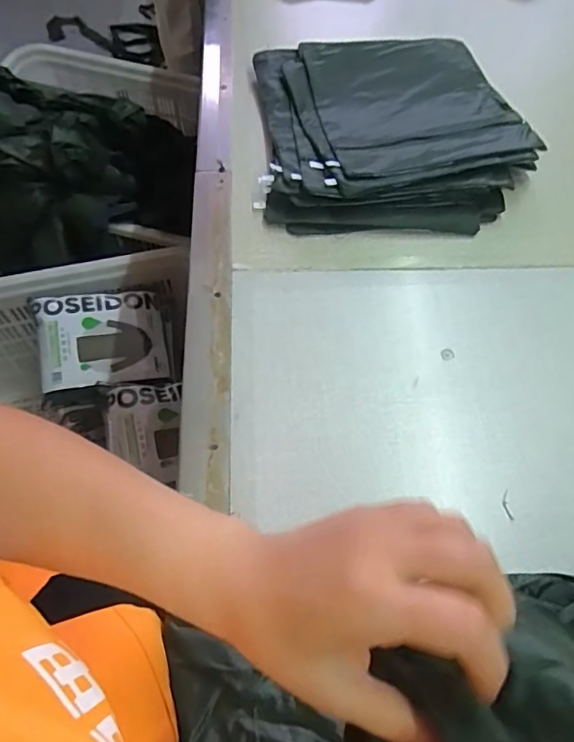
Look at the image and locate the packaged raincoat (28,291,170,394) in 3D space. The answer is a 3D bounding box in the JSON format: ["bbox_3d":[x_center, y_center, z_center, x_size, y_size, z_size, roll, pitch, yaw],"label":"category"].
[{"bbox_3d":[-0.399,-0.068,1.114,0.262,0.046,0.208,-7,70,-18],"label":"packaged raincoat"}]

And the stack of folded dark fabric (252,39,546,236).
[{"bbox_3d":[0.142,-0.352,0.725,0.363,0.041,0.385,0,62,-2],"label":"stack of folded dark fabric"}]

